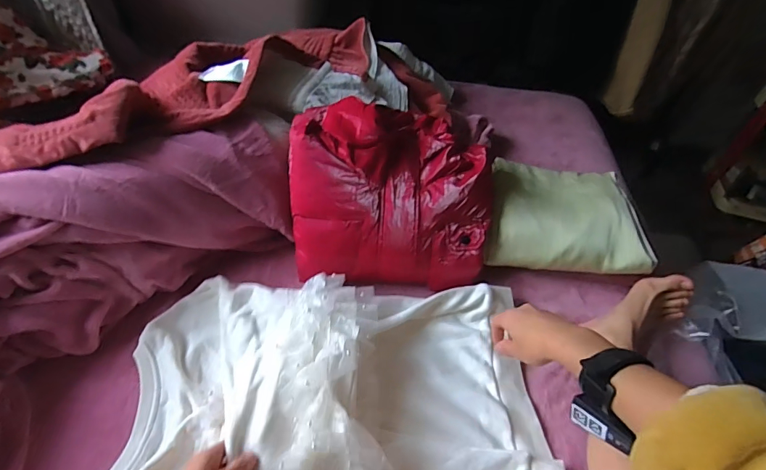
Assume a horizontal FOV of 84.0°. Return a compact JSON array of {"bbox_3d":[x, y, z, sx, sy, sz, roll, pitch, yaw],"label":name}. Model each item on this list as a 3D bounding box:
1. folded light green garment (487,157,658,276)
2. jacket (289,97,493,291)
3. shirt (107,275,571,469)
[{"bbox_3d":[0.331,-0.041,0.788,0.270,0.075,0.223,8,49,1],"label":"folded light green garment"},{"bbox_3d":[0.018,-0.078,0.741,0.333,0.201,0.287,2,49,-4],"label":"jacket"},{"bbox_3d":[-0.057,0.241,0.539,0.564,0.091,0.422,3,49,-3],"label":"shirt"}]

